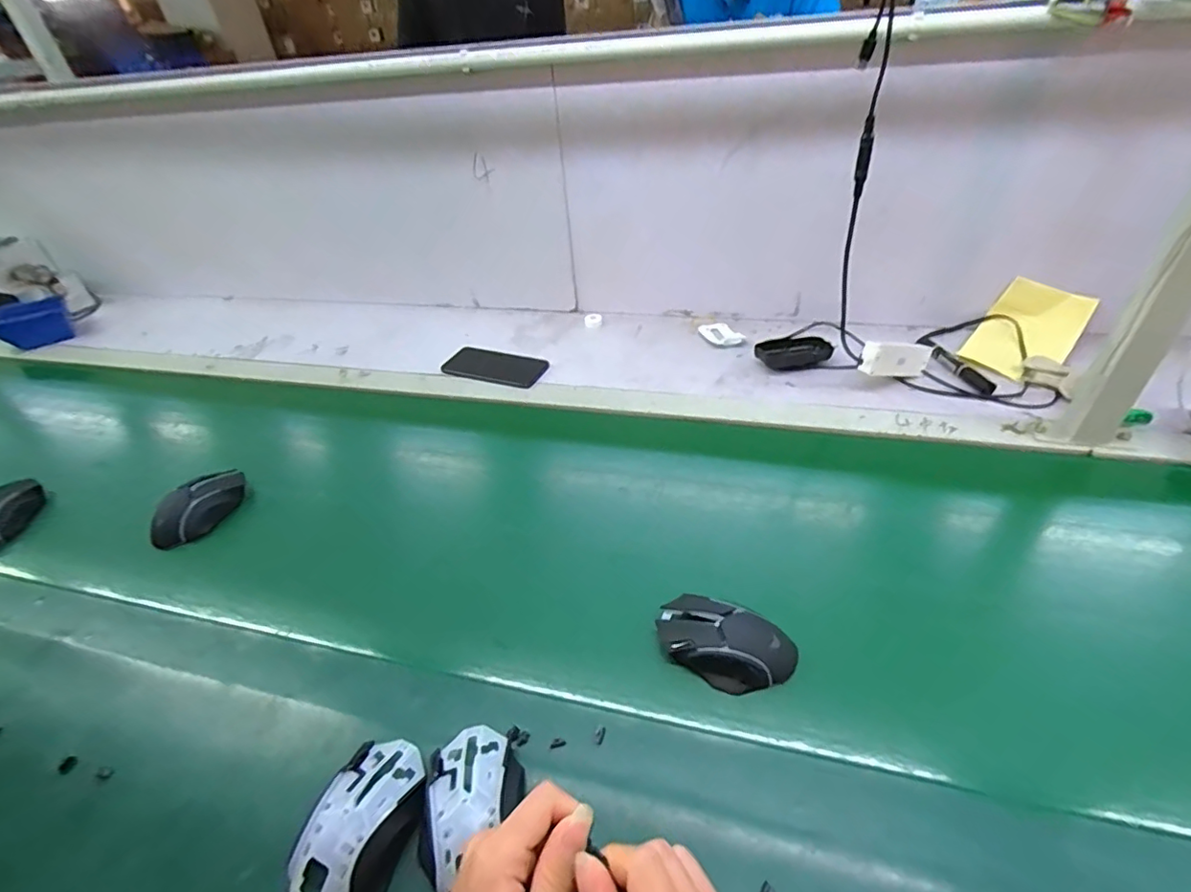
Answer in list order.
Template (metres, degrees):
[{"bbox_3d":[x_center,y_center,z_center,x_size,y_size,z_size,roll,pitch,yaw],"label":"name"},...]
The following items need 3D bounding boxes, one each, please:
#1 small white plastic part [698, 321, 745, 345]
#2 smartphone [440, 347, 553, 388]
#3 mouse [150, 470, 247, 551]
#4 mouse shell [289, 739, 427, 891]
[{"bbox_3d":[0.205,-0.183,0.903,0.054,0.004,0.078,-21,43,-16],"label":"small white plastic part"},{"bbox_3d":[-0.158,-0.123,0.870,0.162,0.009,0.069,12,53,20],"label":"smartphone"},{"bbox_3d":[-0.473,0.071,0.661,0.051,0.045,0.110,28,51,33],"label":"mouse"},{"bbox_3d":[-0.166,0.273,0.395,0.068,0.033,0.113,10,44,19],"label":"mouse shell"}]

